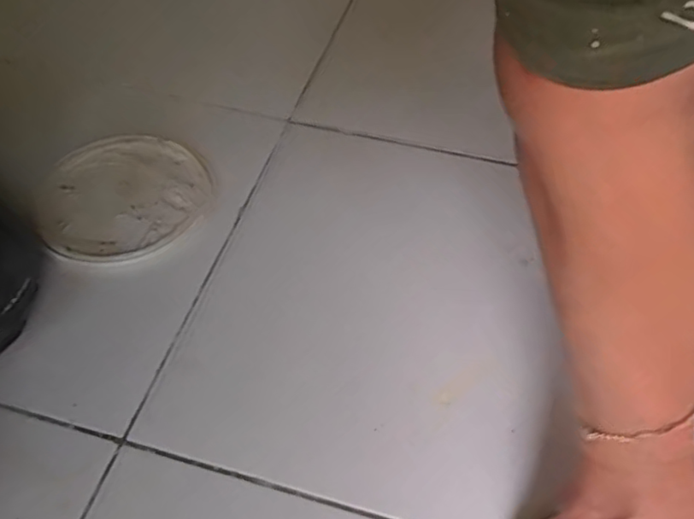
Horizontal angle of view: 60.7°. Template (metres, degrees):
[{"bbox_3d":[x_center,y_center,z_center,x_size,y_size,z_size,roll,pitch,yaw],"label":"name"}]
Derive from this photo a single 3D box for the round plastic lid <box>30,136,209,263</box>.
[{"bbox_3d":[-0.226,-0.067,0.606,0.165,0.022,0.165,-15,52,-14],"label":"round plastic lid"}]

